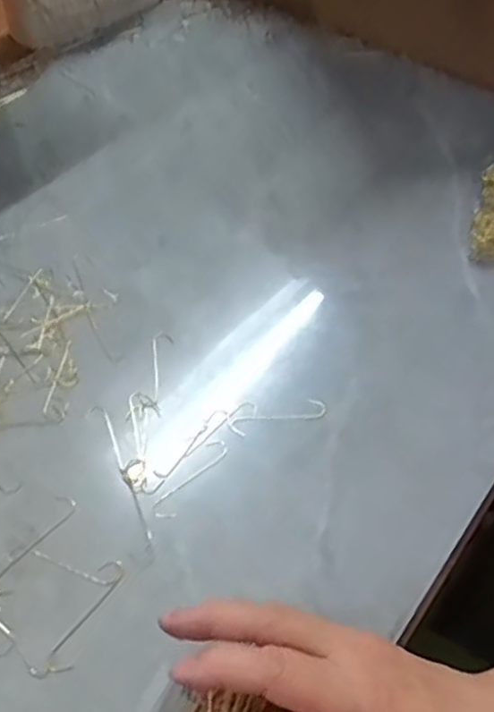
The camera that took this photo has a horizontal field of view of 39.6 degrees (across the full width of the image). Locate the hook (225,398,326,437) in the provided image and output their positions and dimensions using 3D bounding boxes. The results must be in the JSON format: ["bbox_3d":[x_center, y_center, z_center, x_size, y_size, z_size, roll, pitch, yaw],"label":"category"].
[{"bbox_3d":[0.021,0.039,0.448,0.065,0.004,0.016,-13,51,-13],"label":"hook"}]

